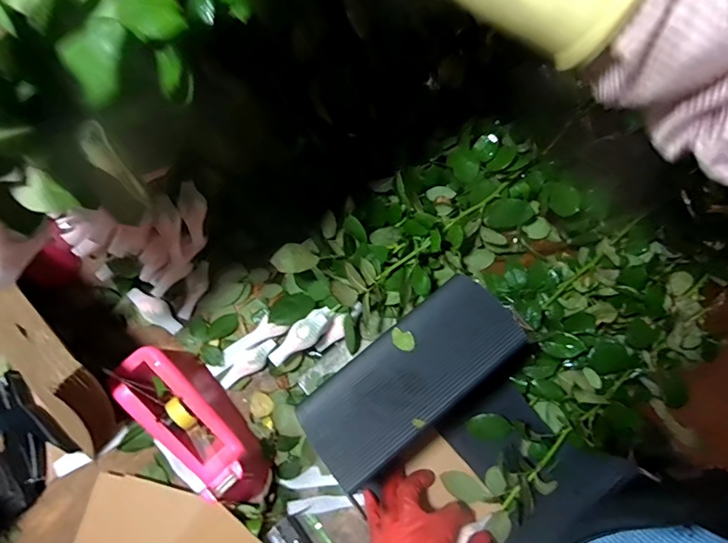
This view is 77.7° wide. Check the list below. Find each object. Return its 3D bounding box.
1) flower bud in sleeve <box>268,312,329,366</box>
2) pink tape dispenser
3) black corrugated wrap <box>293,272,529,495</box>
[{"bbox_3d":[-0.079,0.083,0.552,0.080,0.031,0.031,-34,74,-10],"label":"flower bud in sleeve"},{"bbox_3d":[-0.191,0.178,0.517,0.077,0.091,0.198,-39,75,-11],"label":"pink tape dispenser"},{"bbox_3d":[0.043,0.093,0.410,0.206,0.026,0.089,-38,75,-10],"label":"black corrugated wrap"}]

